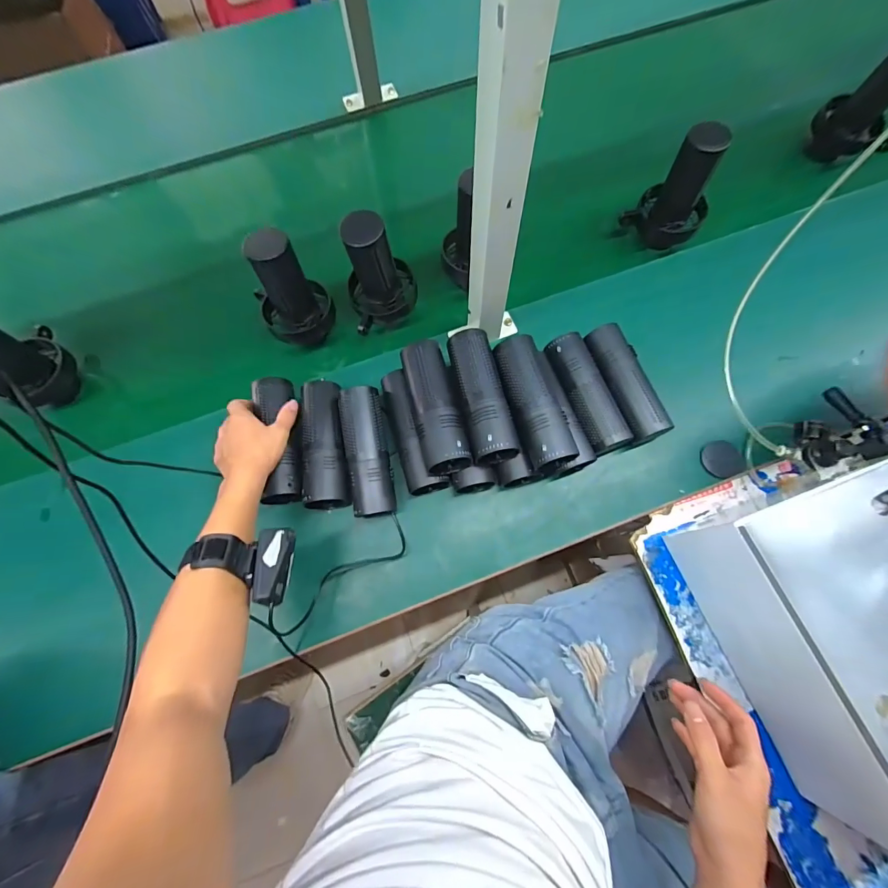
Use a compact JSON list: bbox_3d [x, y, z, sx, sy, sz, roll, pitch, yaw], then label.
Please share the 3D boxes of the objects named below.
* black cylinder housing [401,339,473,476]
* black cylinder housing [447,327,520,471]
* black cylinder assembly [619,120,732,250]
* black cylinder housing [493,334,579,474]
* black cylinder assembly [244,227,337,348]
[{"bbox_3d":[-0.011,-0.048,0.506,0.054,0.055,0.170,-14,73,-3],"label":"black cylinder housing"},{"bbox_3d":[0.047,-0.059,0.515,0.059,0.055,0.168,-13,73,-3],"label":"black cylinder housing"},{"bbox_3d":[0.340,-0.367,0.590,0.101,0.152,0.072,32,76,10],"label":"black cylinder assembly"},{"bbox_3d":[0.111,-0.050,0.510,0.061,0.048,0.168,-16,73,-4],"label":"black cylinder housing"},{"bbox_3d":[-0.207,-0.205,0.543,0.100,0.149,0.085,-22,74,-5],"label":"black cylinder assembly"}]

